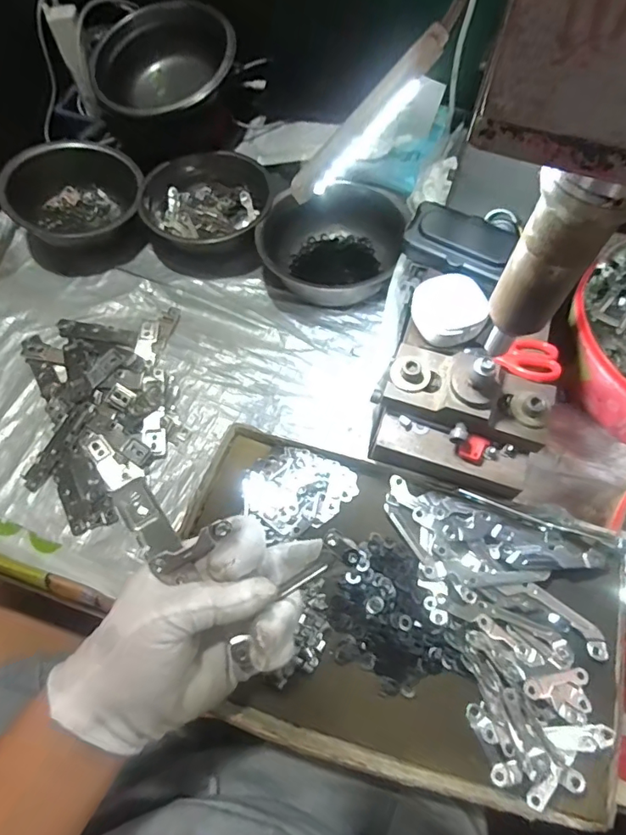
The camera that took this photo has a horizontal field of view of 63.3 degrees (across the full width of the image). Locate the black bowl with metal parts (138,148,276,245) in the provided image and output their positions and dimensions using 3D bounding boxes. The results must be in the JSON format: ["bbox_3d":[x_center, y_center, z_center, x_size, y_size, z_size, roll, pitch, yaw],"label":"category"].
[{"bbox_3d":[-0.118,-0.247,0.589,0.143,0.061,0.136,1,64,-1],"label":"black bowl with metal parts"}]

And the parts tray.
[{"bbox_3d":[0.052,0.131,0.353,0.303,0.025,0.192,16,66,6],"label":"parts tray"}]

